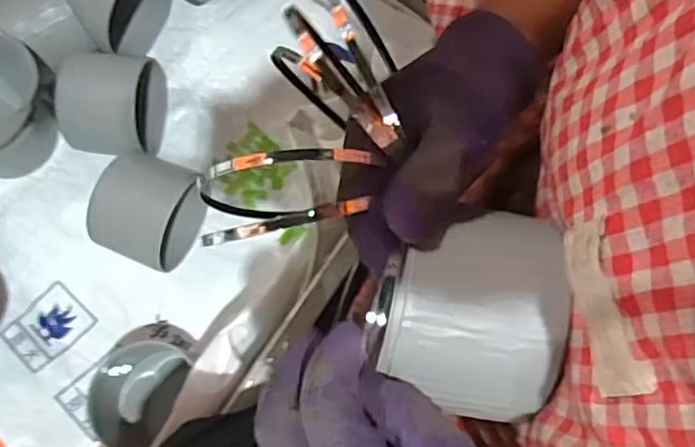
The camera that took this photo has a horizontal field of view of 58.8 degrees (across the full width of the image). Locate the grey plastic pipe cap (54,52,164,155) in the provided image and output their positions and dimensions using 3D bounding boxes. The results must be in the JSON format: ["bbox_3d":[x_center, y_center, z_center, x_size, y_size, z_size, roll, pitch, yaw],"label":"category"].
[{"bbox_3d":[-0.249,-0.125,0.671,0.094,0.100,0.103,0,78,-2],"label":"grey plastic pipe cap"}]

